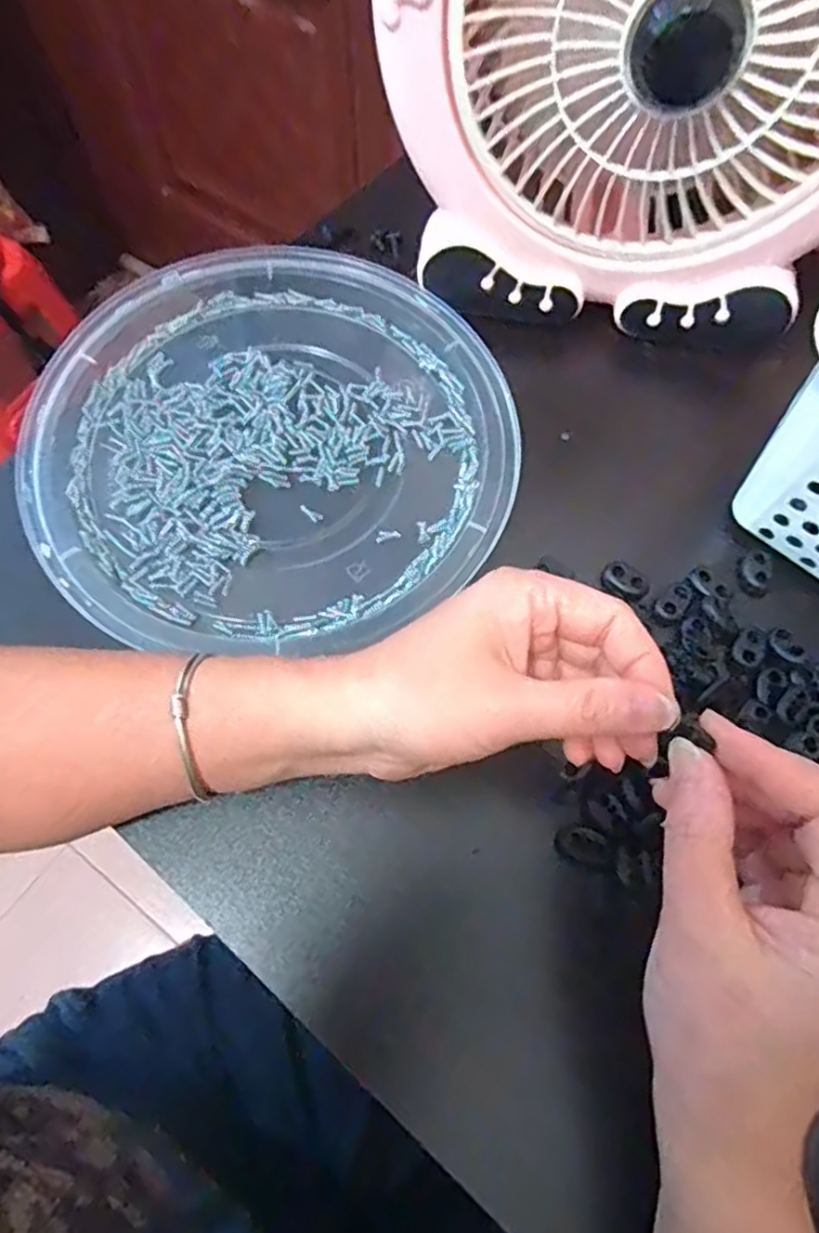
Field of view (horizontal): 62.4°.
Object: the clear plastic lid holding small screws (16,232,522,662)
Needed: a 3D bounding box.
[{"bbox_3d":[-0.067,-0.098,0.347,0.233,0.020,0.238,4,68,0],"label":"clear plastic lid holding small screws"}]

